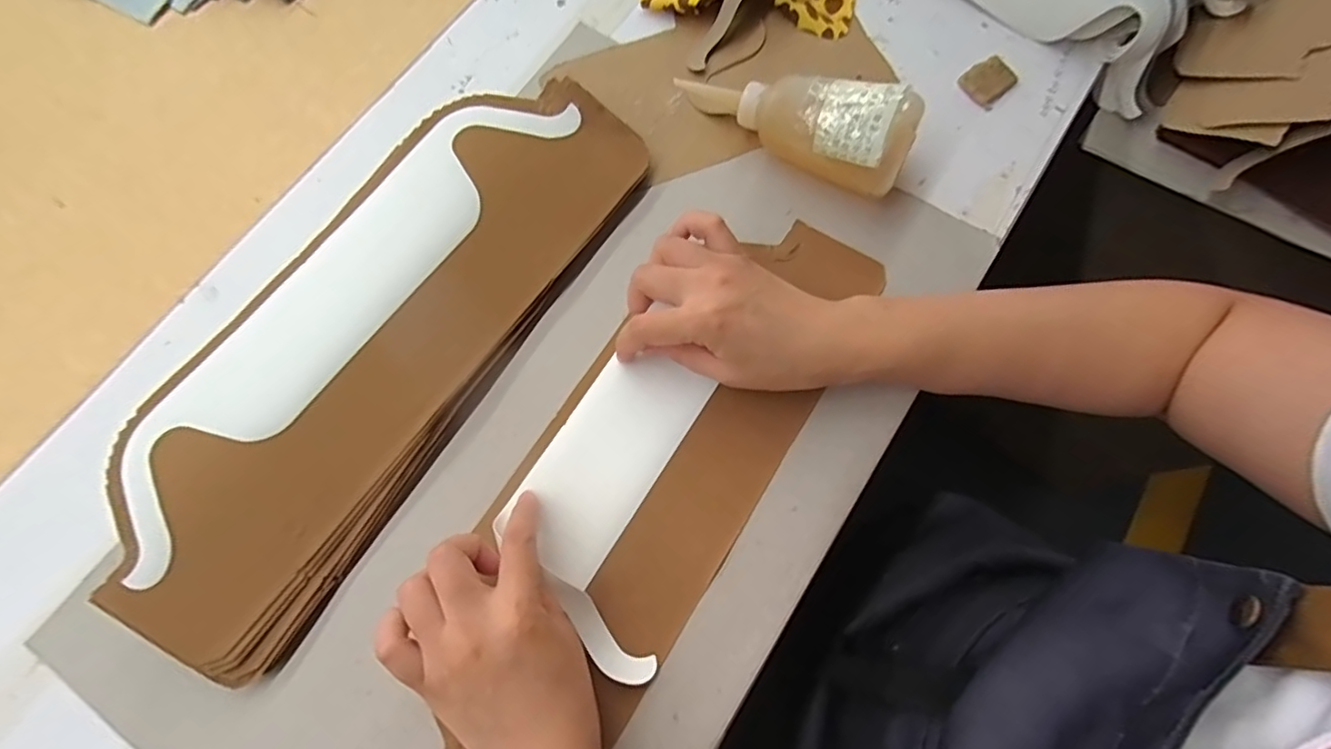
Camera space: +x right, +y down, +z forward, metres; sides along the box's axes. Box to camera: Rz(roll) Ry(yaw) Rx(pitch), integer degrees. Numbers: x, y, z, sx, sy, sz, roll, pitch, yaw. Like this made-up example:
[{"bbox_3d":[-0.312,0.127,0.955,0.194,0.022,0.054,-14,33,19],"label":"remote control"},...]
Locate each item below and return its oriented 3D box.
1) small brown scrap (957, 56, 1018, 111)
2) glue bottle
[{"bbox_3d":[0.244,-0.223,0.446,0.040,0.008,0.031,-44,77,-10],"label":"small brown scrap"},{"bbox_3d":[0.088,-0.183,0.408,0.171,0.052,0.055,29,76,24],"label":"glue bottle"}]

